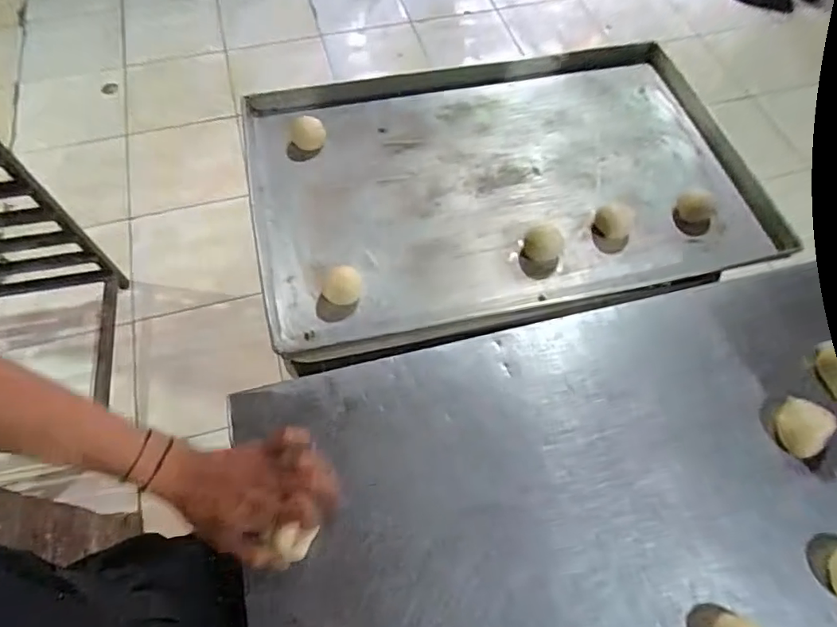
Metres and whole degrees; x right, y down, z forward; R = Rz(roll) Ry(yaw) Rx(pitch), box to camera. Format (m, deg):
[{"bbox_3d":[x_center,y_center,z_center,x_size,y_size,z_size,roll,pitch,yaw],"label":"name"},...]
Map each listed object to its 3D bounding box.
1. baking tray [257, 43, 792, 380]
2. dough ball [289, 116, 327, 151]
[{"bbox_3d":[0.136,-0.208,0.772,0.746,0.028,0.474,-13,62,-8],"label":"baking tray"},{"bbox_3d":[-0.170,-0.276,0.787,0.052,0.036,0.053,0,61,0],"label":"dough ball"}]

